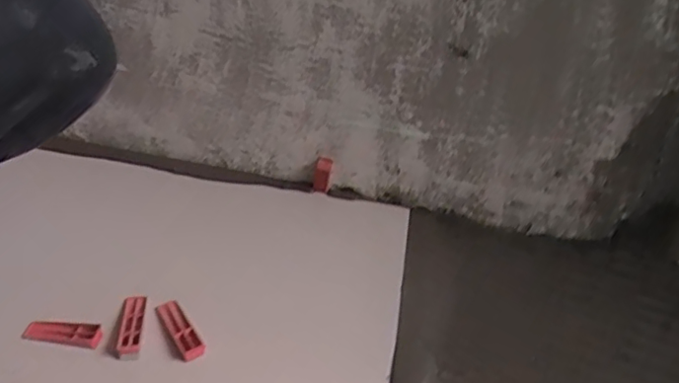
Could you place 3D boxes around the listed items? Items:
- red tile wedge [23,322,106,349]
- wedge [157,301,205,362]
[{"bbox_3d":[-0.255,0.130,0.529,0.073,0.019,0.016,10,40,4],"label":"red tile wedge"},{"bbox_3d":[-0.151,0.130,0.544,0.020,0.011,0.073,-21,48,-30],"label":"wedge"}]

